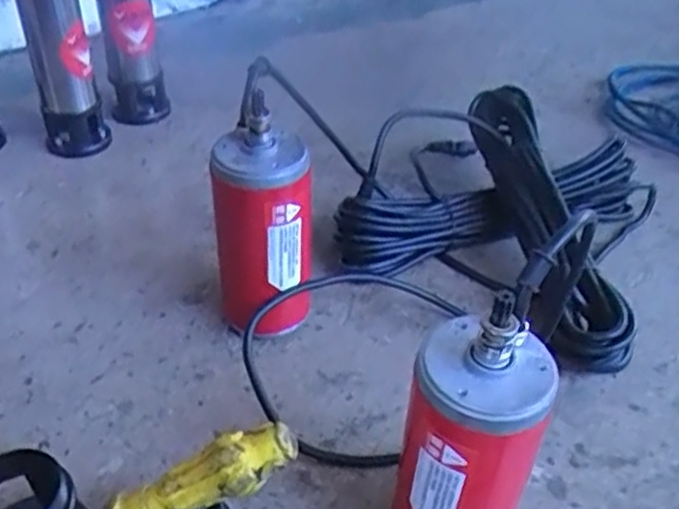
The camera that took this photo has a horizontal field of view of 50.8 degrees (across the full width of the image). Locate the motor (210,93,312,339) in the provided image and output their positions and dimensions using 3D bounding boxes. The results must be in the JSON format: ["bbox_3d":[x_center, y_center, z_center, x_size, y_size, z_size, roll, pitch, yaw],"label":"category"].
[{"bbox_3d":[-0.061,-0.017,0.574,0.063,0.205,0.064,2,40,-2],"label":"motor"}]

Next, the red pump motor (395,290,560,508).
[{"bbox_3d":[0.079,0.112,0.428,0.071,0.207,0.082,18,42,17],"label":"red pump motor"}]

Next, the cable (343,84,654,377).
[{"bbox_3d":[0.167,-0.057,0.715,0.269,0.089,0.331,18,42,17],"label":"cable"}]

